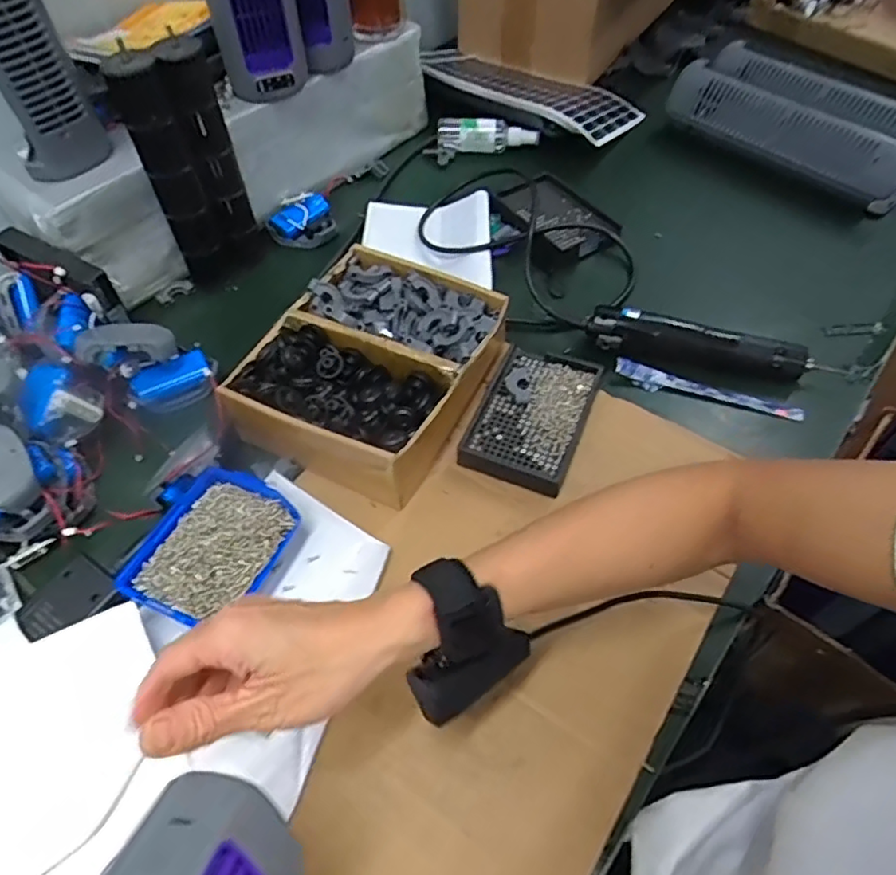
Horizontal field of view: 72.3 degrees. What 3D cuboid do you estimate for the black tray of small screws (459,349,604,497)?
[{"bbox_3d":[0.074,-0.021,0.541,0.089,0.025,0.137,18,56,14],"label":"black tray of small screws"}]

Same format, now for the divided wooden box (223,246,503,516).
[{"bbox_3d":[-0.064,-0.065,0.541,0.170,0.062,0.211,22,57,16],"label":"divided wooden box"}]

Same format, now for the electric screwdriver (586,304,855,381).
[{"bbox_3d":[0.248,-0.082,0.580,0.230,0.039,0.038,11,54,9],"label":"electric screwdriver"}]

